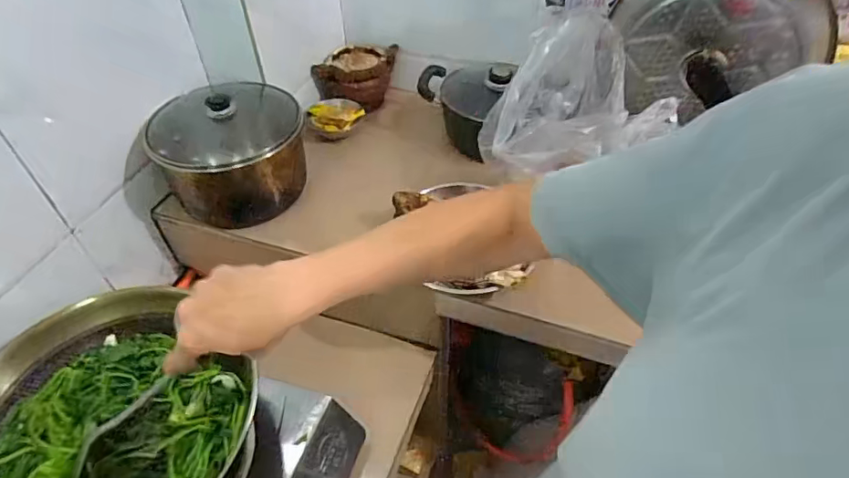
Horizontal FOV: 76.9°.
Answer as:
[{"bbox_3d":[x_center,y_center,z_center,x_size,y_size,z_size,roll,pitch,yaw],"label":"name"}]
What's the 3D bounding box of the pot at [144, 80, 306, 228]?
[{"bbox_3d":[-0.297,-0.144,0.834,0.194,0.149,0.192,-9,49,-7],"label":"pot"}]

